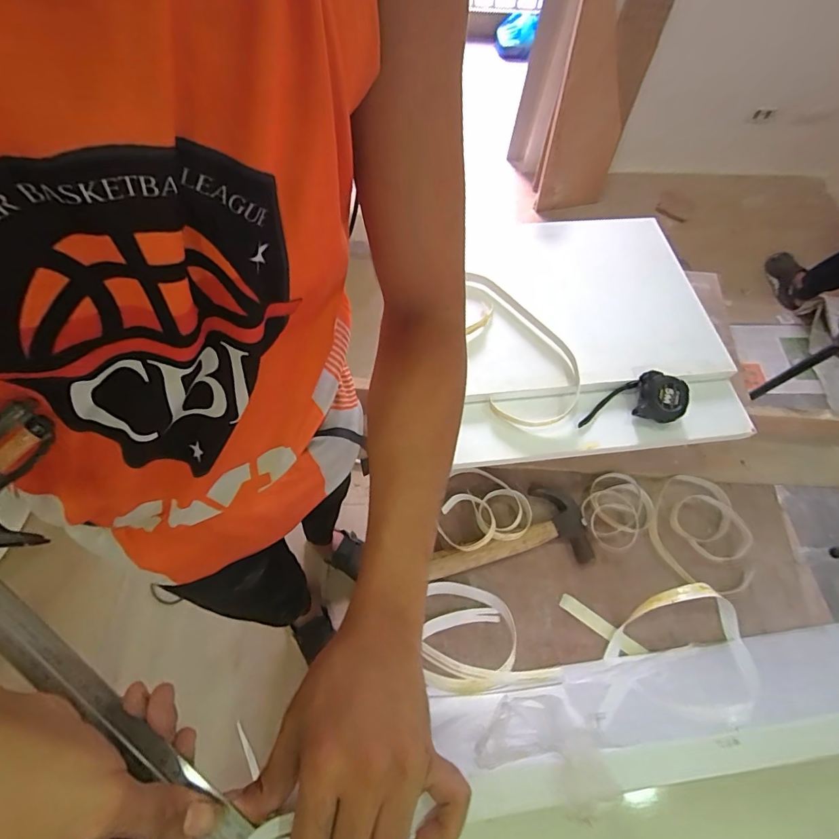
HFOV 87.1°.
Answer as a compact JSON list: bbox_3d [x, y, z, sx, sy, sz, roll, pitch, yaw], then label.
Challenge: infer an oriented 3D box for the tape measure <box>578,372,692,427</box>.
[{"bbox_3d":[0.315,-0.030,0.653,0.148,0.048,0.079,4,67,-1],"label":"tape measure"}]

